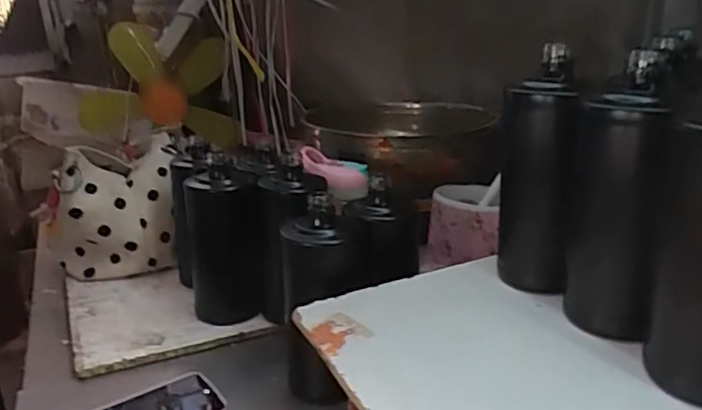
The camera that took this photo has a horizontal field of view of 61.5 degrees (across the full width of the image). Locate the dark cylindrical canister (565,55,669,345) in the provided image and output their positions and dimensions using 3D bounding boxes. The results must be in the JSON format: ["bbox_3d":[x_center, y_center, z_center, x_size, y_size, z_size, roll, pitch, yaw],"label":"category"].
[{"bbox_3d":[0.185,0.000,0.421,0.054,0.192,0.068,3,20,16],"label":"dark cylindrical canister"}]

